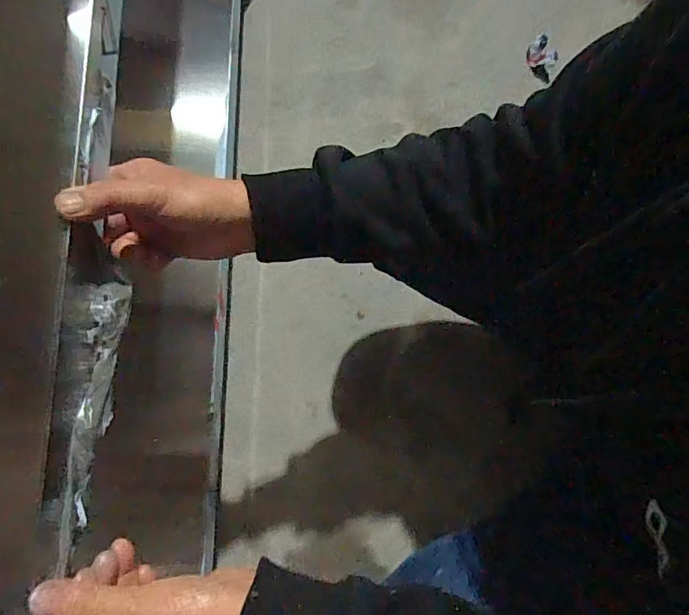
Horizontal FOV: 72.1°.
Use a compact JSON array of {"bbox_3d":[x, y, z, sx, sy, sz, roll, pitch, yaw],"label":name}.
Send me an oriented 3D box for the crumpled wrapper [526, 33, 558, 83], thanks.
[{"bbox_3d":[0.339,-0.435,0.817,0.046,0.025,0.086,13,80,3],"label":"crumpled wrapper"}]

